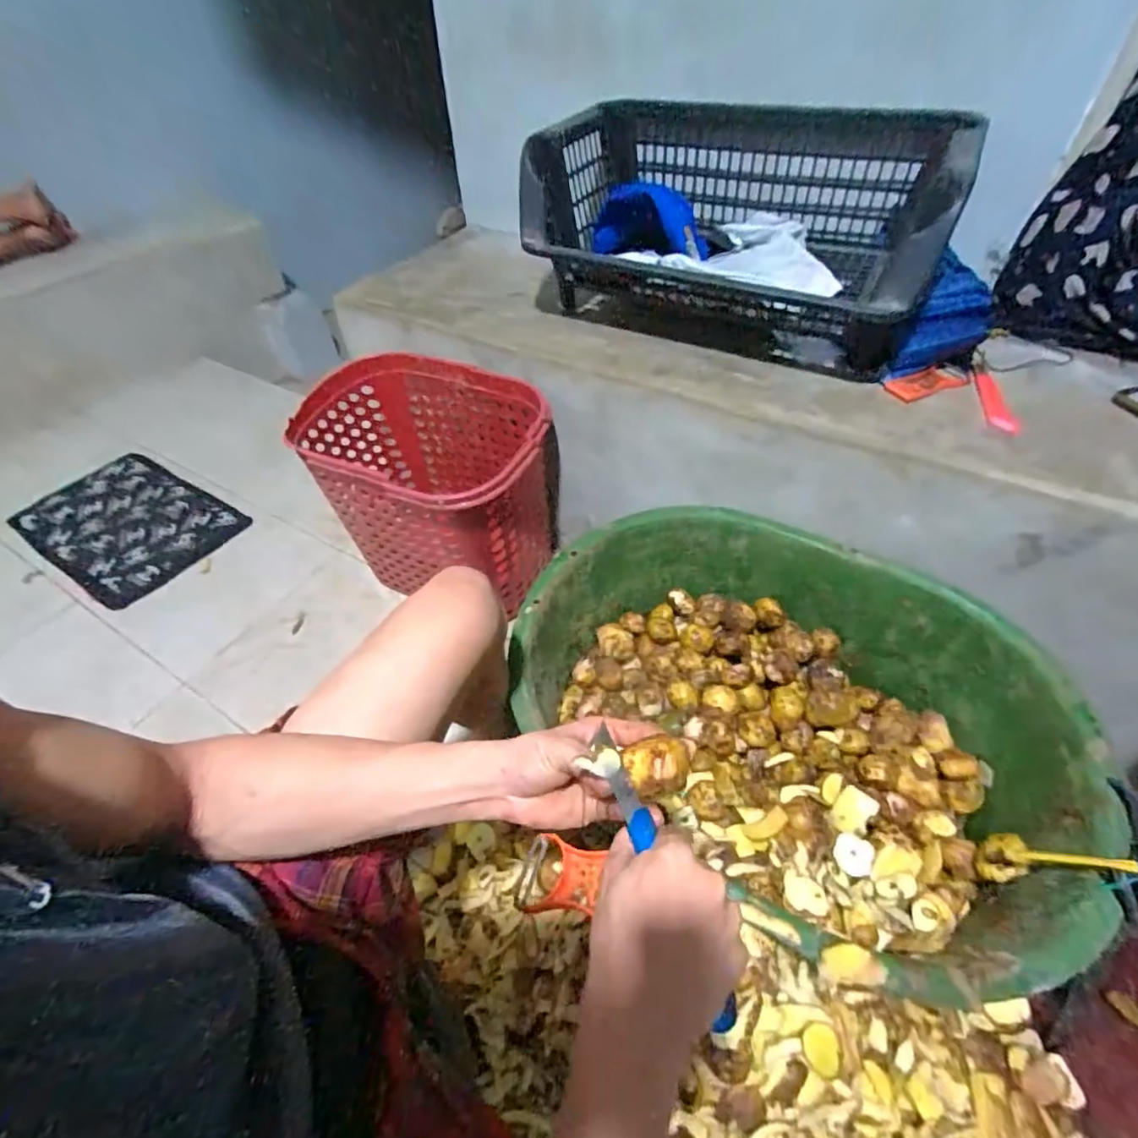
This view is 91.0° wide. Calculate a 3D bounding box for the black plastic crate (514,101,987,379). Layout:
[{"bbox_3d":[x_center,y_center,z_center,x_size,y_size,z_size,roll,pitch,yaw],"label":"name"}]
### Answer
[{"bbox_3d":[0.257,-0.535,0.901,0.587,0.258,0.365,20,53,20],"label":"black plastic crate"}]

